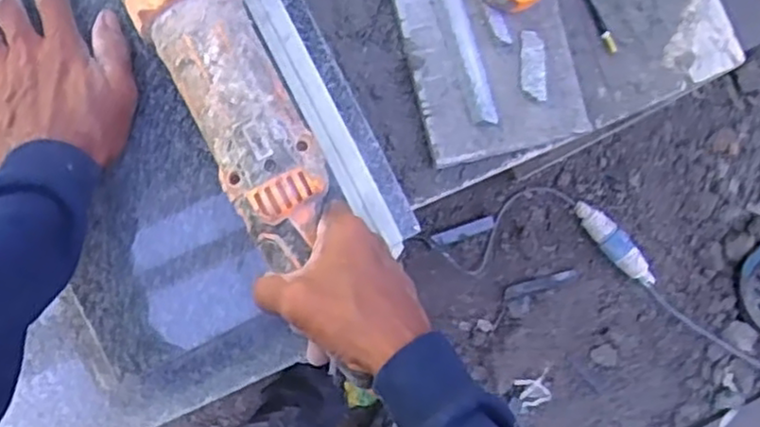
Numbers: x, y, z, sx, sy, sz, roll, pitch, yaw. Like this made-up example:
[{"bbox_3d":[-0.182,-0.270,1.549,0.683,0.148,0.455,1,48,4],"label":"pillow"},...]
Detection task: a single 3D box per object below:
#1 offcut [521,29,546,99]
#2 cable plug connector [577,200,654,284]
[{"bbox_3d":[0.122,-0.118,0.559,0.018,0.008,0.057,-2,85,-3],"label":"offcut"},{"bbox_3d":[0.435,0.056,1.300,0.047,0.039,0.194,-41,88,-5],"label":"cable plug connector"}]

